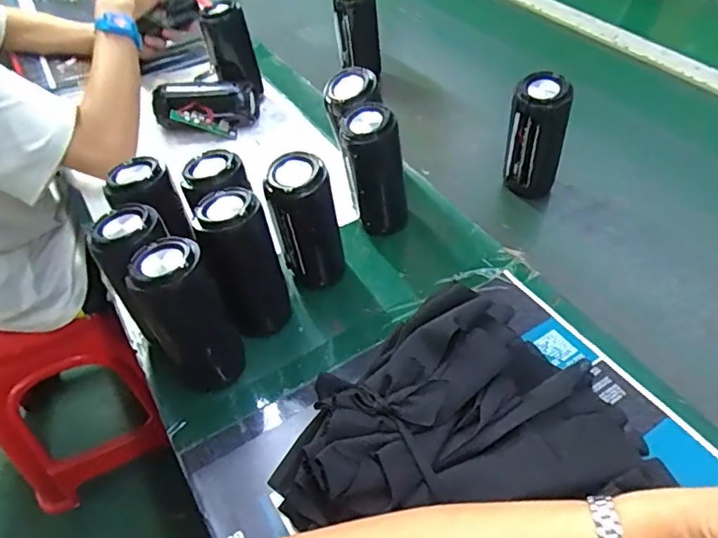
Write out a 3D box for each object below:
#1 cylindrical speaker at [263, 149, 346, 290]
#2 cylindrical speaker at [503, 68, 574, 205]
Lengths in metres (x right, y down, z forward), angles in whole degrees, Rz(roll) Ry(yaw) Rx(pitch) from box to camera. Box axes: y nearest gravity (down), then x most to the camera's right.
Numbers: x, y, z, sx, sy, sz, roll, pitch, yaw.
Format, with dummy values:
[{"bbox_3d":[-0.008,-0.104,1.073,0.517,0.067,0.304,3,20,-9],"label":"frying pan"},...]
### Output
[{"bbox_3d":[-0.053,-0.048,0.588,0.062,0.156,0.056,-8,47,-3],"label":"cylindrical speaker"},{"bbox_3d":[0.212,-0.156,0.669,0.057,0.136,0.050,23,53,24],"label":"cylindrical speaker"}]

